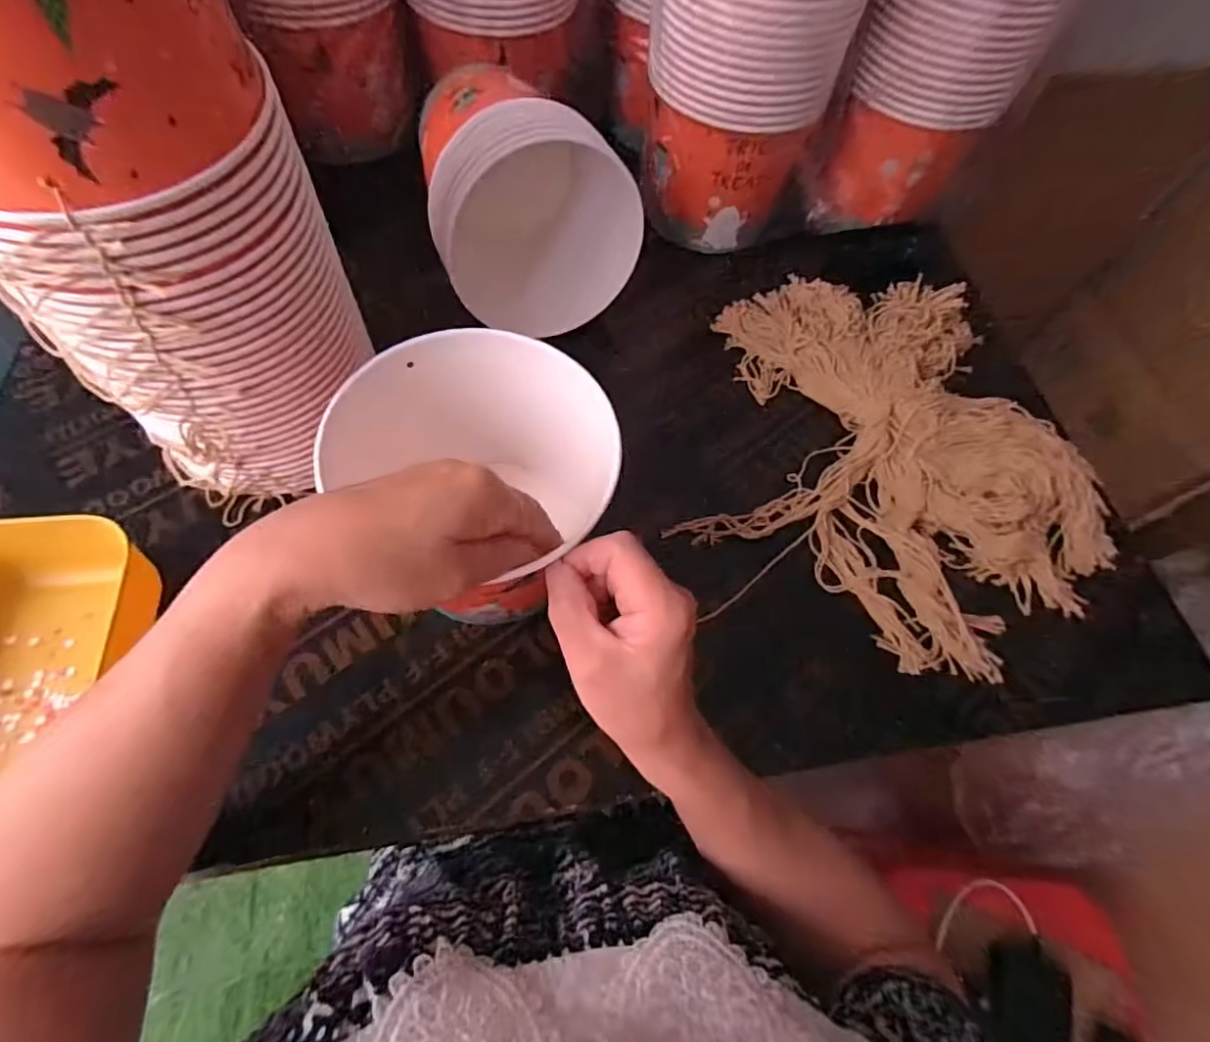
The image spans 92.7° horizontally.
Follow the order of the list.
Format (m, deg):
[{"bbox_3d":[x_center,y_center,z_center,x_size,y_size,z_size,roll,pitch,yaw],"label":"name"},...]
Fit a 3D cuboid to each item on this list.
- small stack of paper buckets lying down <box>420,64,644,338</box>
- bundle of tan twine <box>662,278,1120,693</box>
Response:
[{"bbox_3d":[-0.076,-0.286,0.501,0.162,0.161,0.192,-17,66,-13],"label":"small stack of paper buckets lying down"},{"bbox_3d":[0.255,-0.066,0.493,0.323,0.044,0.366,15,63,3],"label":"bundle of tan twine"}]

